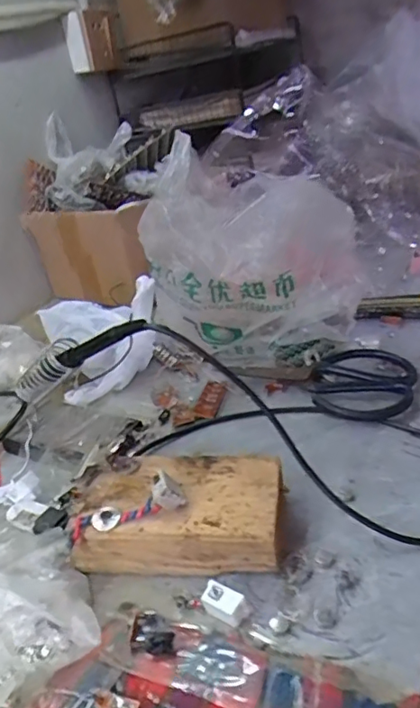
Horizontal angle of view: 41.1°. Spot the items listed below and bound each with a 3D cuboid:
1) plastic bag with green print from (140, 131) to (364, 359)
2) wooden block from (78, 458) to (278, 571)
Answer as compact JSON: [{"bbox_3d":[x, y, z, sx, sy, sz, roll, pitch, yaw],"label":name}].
[{"bbox_3d":[0.036,-0.103,0.605,0.193,0.176,0.197,-30,36,-34],"label":"plastic bag with green print"},{"bbox_3d":[-0.021,0.114,0.405,0.143,0.039,0.085,-2,29,11],"label":"wooden block"}]

